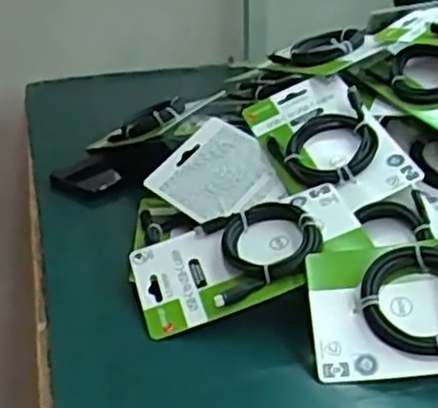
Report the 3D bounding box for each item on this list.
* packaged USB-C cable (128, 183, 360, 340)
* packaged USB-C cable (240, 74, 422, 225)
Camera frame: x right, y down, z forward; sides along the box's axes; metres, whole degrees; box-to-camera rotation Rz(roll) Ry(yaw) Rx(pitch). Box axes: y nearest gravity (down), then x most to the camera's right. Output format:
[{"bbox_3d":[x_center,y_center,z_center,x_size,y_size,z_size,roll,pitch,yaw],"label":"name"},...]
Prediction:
[{"bbox_3d":[0.020,0.040,0.584,0.177,0.016,0.092,-20,42,-2],"label":"packaged USB-C cable"},{"bbox_3d":[0.097,-0.055,0.667,0.102,0.024,0.192,-24,42,-2],"label":"packaged USB-C cable"}]

